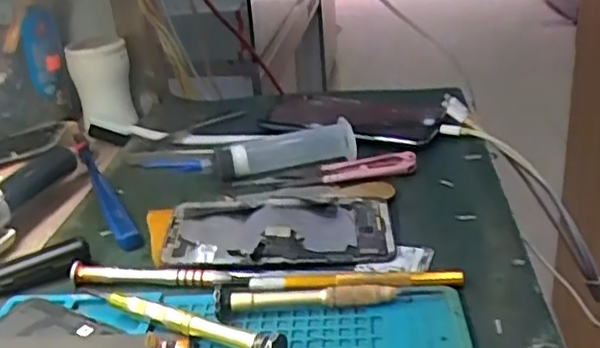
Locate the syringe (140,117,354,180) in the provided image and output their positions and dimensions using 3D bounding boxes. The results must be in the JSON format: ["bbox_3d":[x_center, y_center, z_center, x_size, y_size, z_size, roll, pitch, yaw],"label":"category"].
[{"bbox_3d":[-0.038,-0.017,0.498,0.160,0.019,0.037,-6,25,-2],"label":"syringe"}]

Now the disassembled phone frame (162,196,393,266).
[{"bbox_3d":[-0.013,0.033,0.409,0.137,0.009,0.072,-3,25,3],"label":"disassembled phone frame"}]

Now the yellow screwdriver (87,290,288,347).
[{"bbox_3d":[-0.059,0.073,0.325,0.118,0.017,0.013,9,29,27],"label":"yellow screwdriver"}]

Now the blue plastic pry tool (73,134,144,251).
[{"bbox_3d":[-0.146,0.007,0.482,0.015,0.017,0.184,-16,27,-22],"label":"blue plastic pry tool"}]

